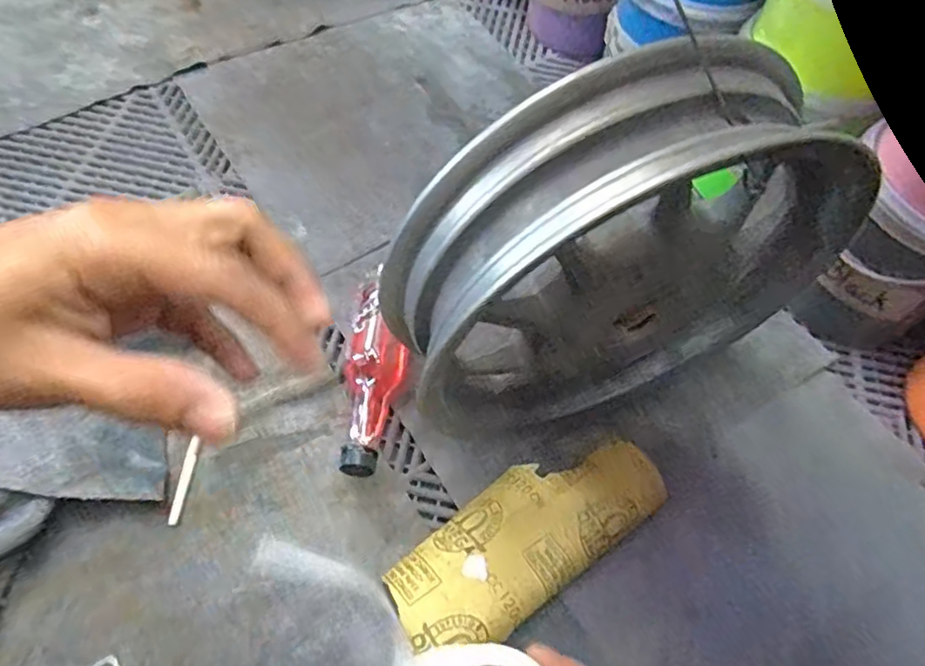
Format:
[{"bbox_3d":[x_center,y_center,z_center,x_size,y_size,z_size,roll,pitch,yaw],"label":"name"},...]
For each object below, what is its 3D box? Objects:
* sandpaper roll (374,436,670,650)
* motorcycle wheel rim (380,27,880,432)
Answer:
[{"bbox_3d":[0.052,0.160,0.504,0.230,0.046,0.099,-31,67,-21],"label":"sandpaper roll"},{"bbox_3d":[0.109,-0.033,0.461,0.314,0.326,0.081,-19,63,-16],"label":"motorcycle wheel rim"}]

